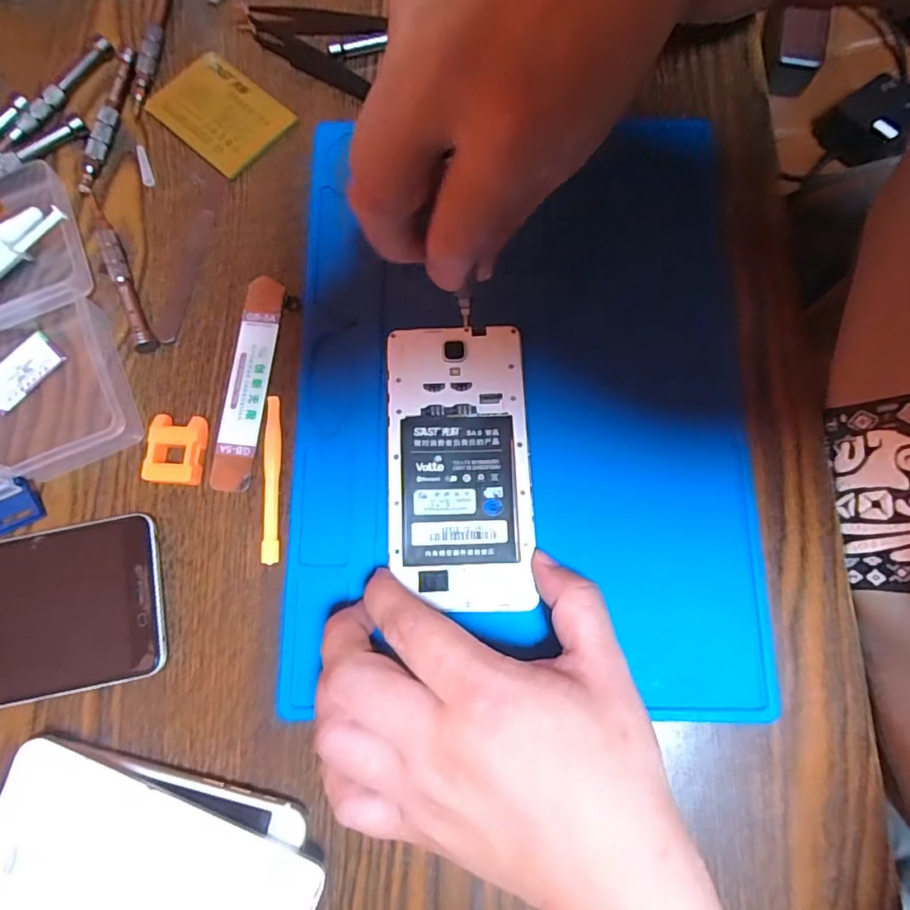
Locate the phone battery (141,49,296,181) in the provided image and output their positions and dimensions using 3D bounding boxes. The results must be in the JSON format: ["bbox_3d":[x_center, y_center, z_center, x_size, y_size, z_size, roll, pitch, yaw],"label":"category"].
[{"bbox_3d":[-0.139,-0.203,0.318,0.076,0.004,0.054,41,81,8],"label":"phone battery"}]

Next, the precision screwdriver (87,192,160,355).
[{"bbox_3d":[-0.184,-0.102,0.295,0.011,0.009,0.102,-23,79,-4],"label":"precision screwdriver"}]

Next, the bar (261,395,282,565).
[{"bbox_3d":[-0.092,0.011,0.271,0.009,0.007,0.084,-4,78,0],"label":"bar"}]

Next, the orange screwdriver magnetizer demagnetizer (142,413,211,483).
[{"bbox_3d":[-0.139,-0.002,0.272,0.026,0.013,0.034,2,78,1],"label":"orange screwdriver magnetizer demagnetizer"}]

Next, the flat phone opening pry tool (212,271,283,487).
[{"bbox_3d":[-0.109,-0.039,0.284,0.020,0.004,0.116,6,78,2],"label":"flat phone opening pry tool"}]

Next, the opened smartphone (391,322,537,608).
[{"bbox_3d":[0.002,0.003,0.266,0.069,0.006,0.140,-4,79,0],"label":"opened smartphone"}]

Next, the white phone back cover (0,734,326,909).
[{"bbox_3d":[-0.133,0.181,0.231,0.144,0.014,0.071,20,79,5],"label":"white phone back cover"}]

